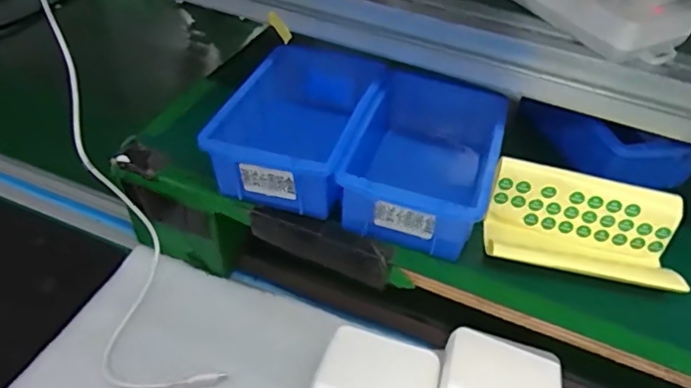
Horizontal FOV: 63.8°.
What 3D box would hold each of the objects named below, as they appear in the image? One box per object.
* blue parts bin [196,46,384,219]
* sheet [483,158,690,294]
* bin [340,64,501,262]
[{"bbox_3d":[-0.034,-0.053,0.426,0.094,0.069,0.149,15,45,10],"label":"blue parts bin"},{"bbox_3d":[0.158,0.029,0.372,0.120,0.058,0.059,12,45,7],"label":"sheet"},{"bbox_3d":[0.056,-0.022,0.413,0.100,0.068,0.142,15,45,10],"label":"bin"}]

